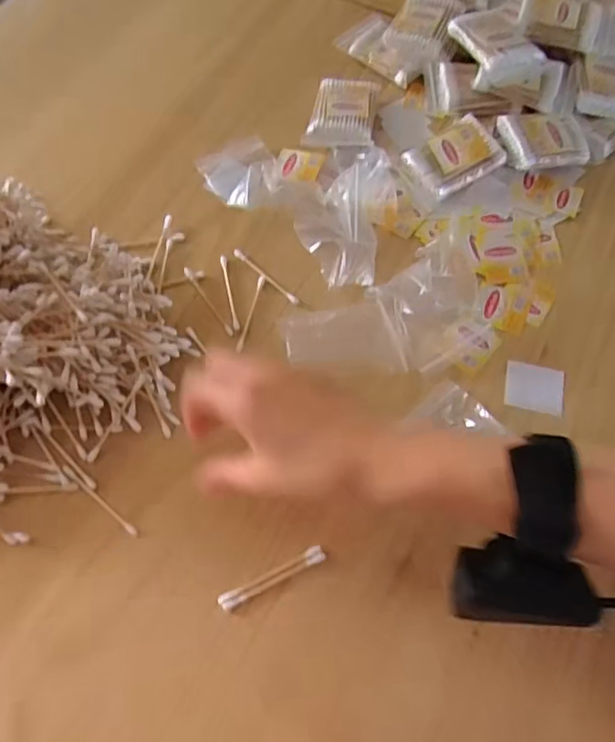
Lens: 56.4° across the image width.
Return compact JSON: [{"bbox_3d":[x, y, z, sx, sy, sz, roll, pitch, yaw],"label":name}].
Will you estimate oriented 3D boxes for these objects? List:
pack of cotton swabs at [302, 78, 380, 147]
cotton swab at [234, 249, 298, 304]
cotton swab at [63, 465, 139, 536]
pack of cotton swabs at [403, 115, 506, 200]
[{"bbox_3d":[0.033,-0.241,0.531,0.059,0.015,0.080,10,67,1],"label":"pack of cotton swabs"},{"bbox_3d":[-0.034,-0.078,0.468,0.072,0.004,0.007,42,72,13],"label":"cotton swab"},{"bbox_3d":[-0.140,0.088,0.388,0.069,0.005,0.006,37,71,12],"label":"cotton swab"},{"bbox_3d":[0.129,-0.188,0.502,0.072,0.010,0.055,-32,76,0],"label":"pack of cotton swabs"}]

